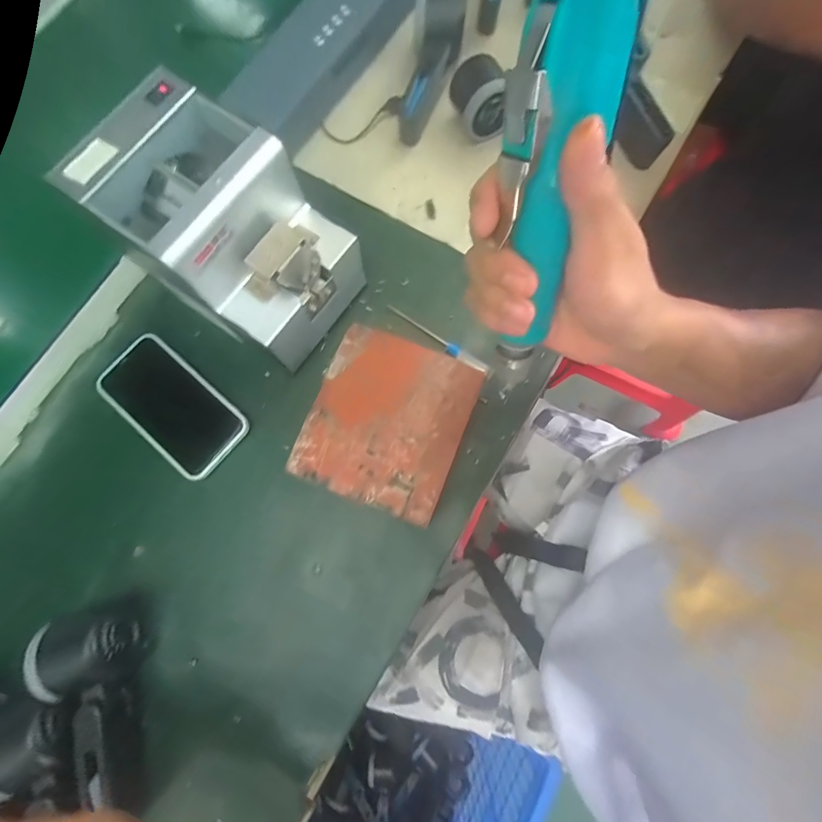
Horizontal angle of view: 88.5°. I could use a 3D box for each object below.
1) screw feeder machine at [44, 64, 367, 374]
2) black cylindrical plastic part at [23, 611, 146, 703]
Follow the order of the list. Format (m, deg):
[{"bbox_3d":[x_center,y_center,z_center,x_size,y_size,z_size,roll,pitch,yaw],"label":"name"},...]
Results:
[{"bbox_3d":[-0.151,-0.143,0.361,0.176,0.144,0.125,34,79,8],"label":"screw feeder machine"},{"bbox_3d":[-0.255,0.186,0.330,0.060,0.048,0.056,0,76,0],"label":"black cylindrical plastic part"}]

